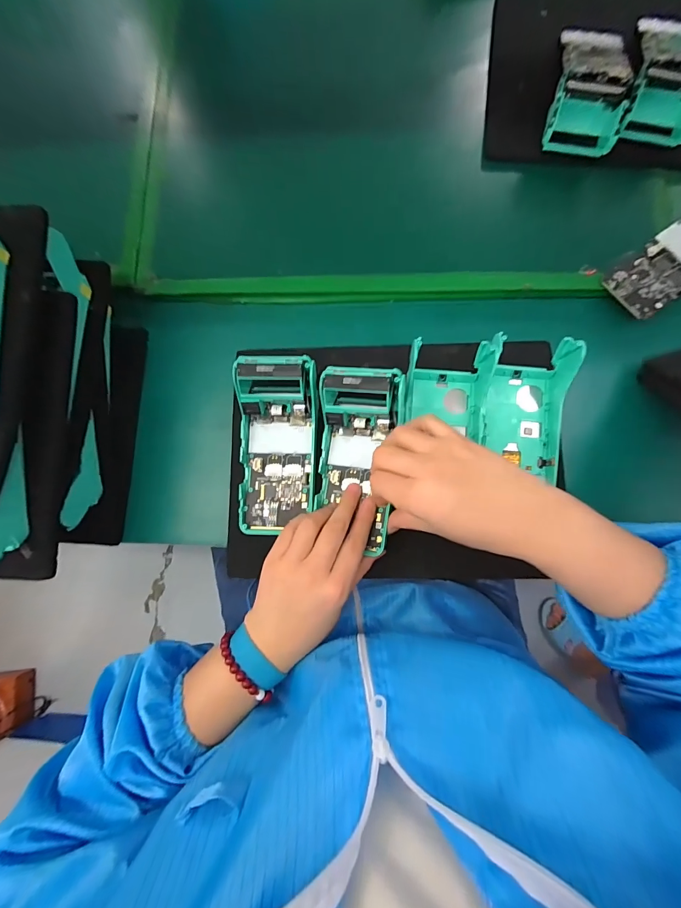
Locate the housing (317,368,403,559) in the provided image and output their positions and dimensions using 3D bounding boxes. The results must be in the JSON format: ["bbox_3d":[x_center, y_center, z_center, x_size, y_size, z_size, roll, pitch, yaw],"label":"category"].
[{"bbox_3d":[0.015,0.006,0.338,0.075,0.065,0.159,6,82,5],"label":"housing"}]

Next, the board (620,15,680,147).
[{"bbox_3d":[0.356,-0.417,0.387,0.072,0.052,0.172,17,83,7],"label":"board"}]

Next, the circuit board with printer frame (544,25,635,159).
[{"bbox_3d":[0.272,-0.408,0.388,0.071,0.049,0.169,15,83,6],"label":"circuit board with printer frame"}]

